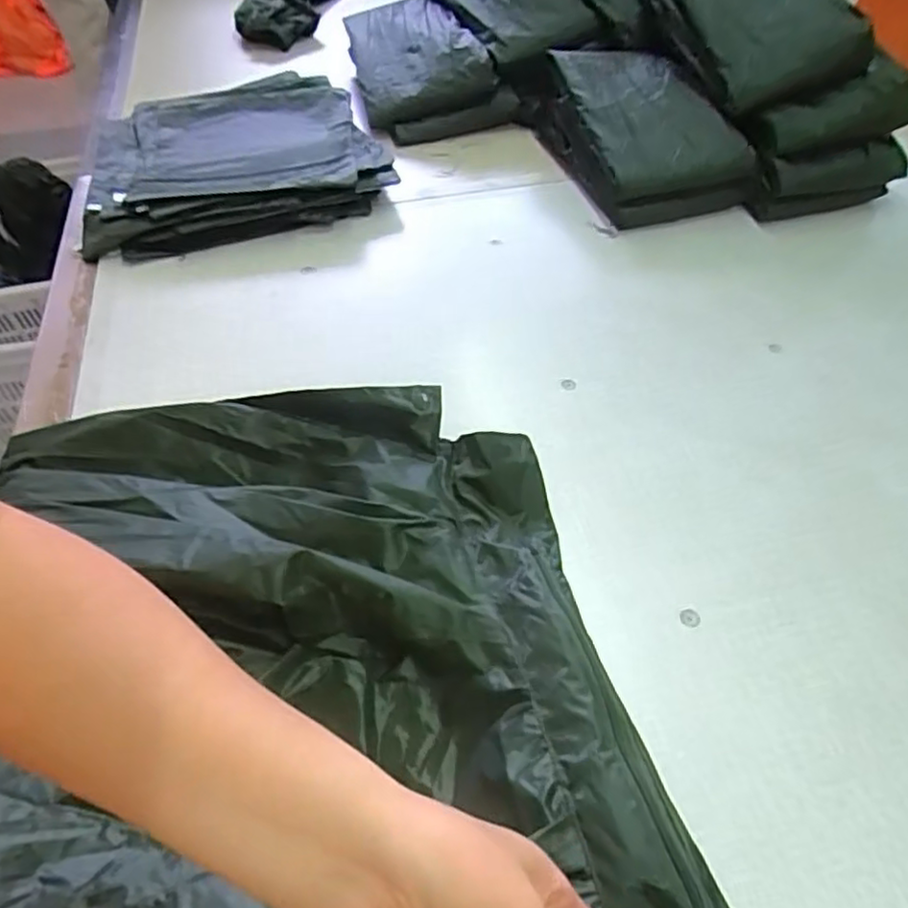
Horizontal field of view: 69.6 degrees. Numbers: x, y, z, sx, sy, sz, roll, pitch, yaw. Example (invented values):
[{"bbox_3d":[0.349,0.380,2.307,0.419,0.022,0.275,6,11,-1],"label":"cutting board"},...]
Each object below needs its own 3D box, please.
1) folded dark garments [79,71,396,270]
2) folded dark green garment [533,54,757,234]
[{"bbox_3d":[-0.302,-0.406,0.876,0.376,0.044,0.375,-15,52,-11],"label":"folded dark garments"},{"bbox_3d":[0.230,-0.426,0.860,0.196,0.080,0.307,-13,51,-10],"label":"folded dark green garment"}]

